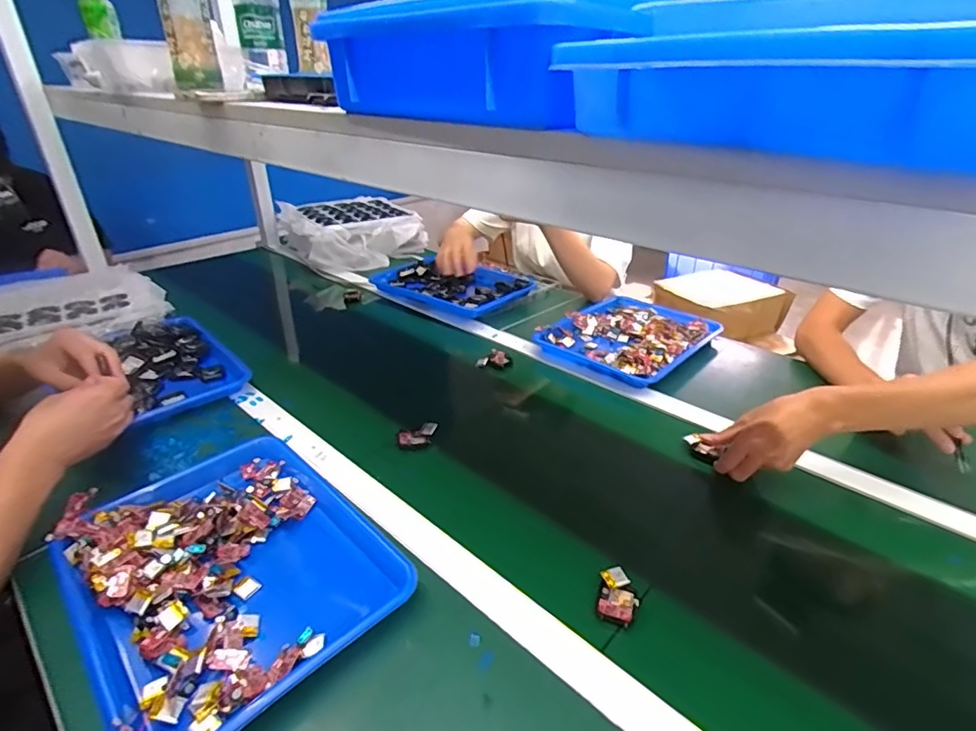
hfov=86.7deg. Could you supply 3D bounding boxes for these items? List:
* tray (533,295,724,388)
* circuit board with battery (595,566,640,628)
[{"bbox_3d":[0.276,-0.060,0.996,0.247,0.033,0.304,23,36,36],"label":"tray"},{"bbox_3d":[0.127,0.226,0.505,0.037,0.014,0.058,9,30,16],"label":"circuit board with battery"}]

